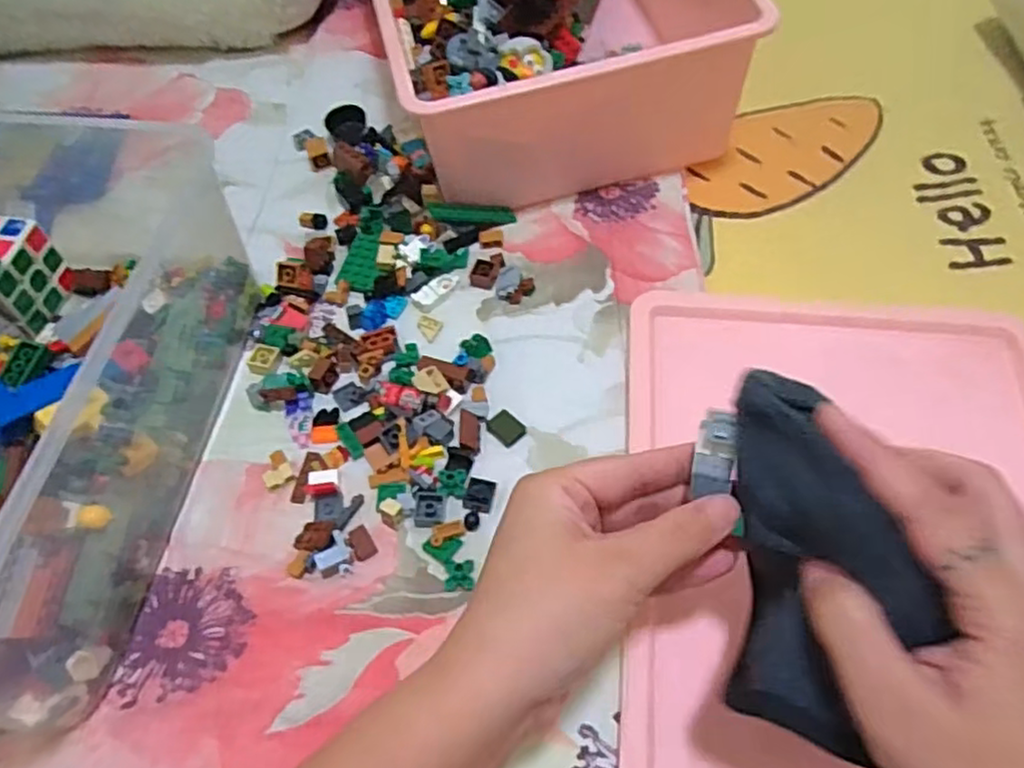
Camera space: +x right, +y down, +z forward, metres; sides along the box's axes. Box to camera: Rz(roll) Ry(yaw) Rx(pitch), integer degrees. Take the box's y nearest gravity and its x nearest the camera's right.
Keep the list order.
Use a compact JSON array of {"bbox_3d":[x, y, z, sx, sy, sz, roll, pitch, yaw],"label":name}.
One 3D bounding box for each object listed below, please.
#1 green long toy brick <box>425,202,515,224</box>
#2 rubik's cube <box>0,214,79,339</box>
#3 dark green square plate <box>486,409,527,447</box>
[{"bbox_3d":[-0.029,-0.122,0.497,0.064,0.010,0.013,-2,57,-20],"label":"green long toy brick"},{"bbox_3d":[-0.335,-0.071,0.454,0.051,0.057,0.062,5,59,6],"label":"rubik's cube"},{"bbox_3d":[-0.004,0.026,0.405,0.021,0.004,0.018,39,69,23],"label":"dark green square plate"}]

